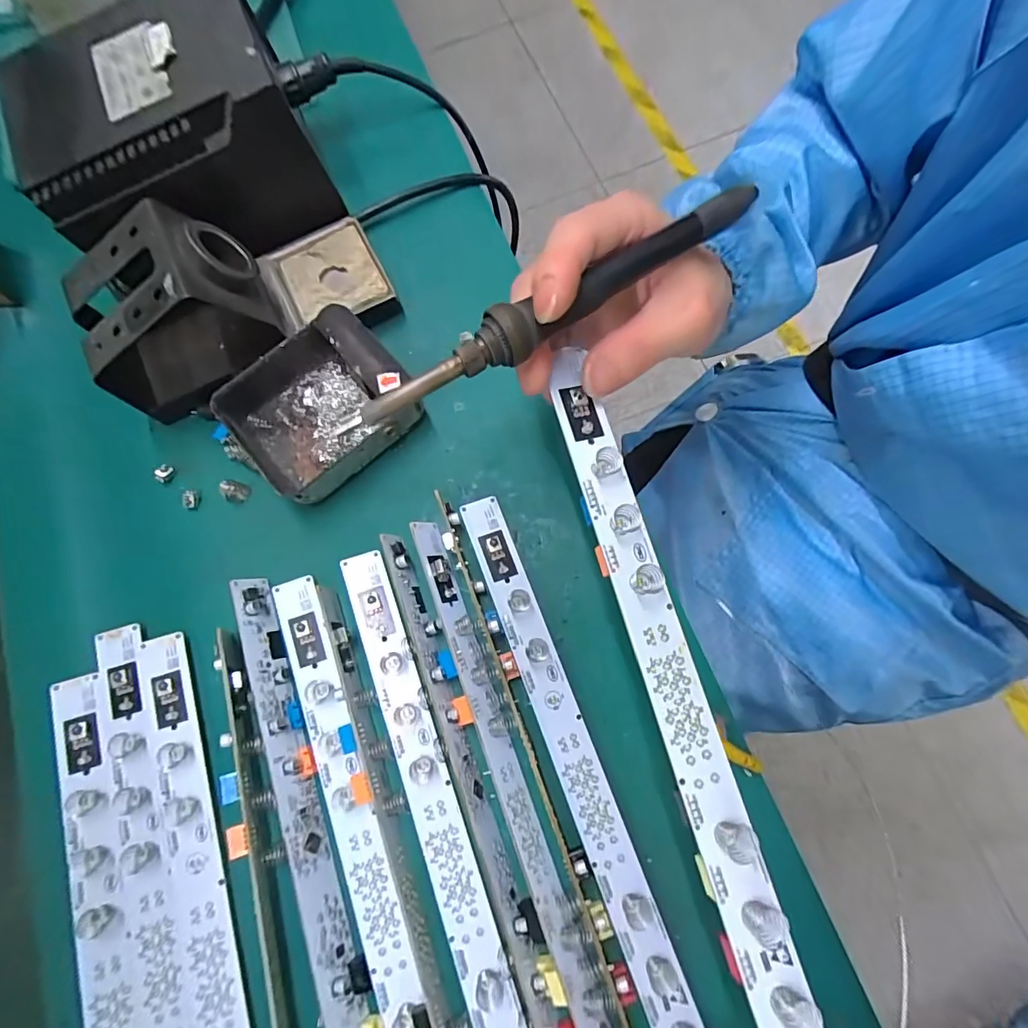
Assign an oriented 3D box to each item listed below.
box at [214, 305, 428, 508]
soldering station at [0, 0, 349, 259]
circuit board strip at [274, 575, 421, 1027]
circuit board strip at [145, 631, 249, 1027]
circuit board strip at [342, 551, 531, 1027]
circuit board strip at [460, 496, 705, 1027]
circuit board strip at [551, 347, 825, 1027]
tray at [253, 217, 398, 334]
[{"bbox_3d":[-0.108,-0.058,0.276,0.095,0.032,0.084,-40,76,-7],"label":"box"},{"bbox_3d":[-0.196,-0.222,0.288,0.142,0.085,0.120,-23,75,-3],"label":"soldering station"},{"bbox_3d":[-0.068,0.165,0.228,0.021,0.010,0.282,-20,76,-3],"label":"circuit board strip"},{"bbox_3d":[-0.138,0.197,0.223,0.024,0.013,0.286,-20,76,-4],"label":"circuit board strip"},{"bbox_3d":[-0.031,0.153,0.230,0.022,0.010,0.285,-19,76,-3],"label":"circuit board strip"},{"bbox_3d":[0.033,0.123,0.238,0.019,0.009,0.284,-21,76,-4],"label":"circuit board strip"},{"bbox_3d":[0.058,0.057,0.189,0.021,0.008,0.266,-15,75,-2],"label":"circuit board strip"},{"bbox_3d":[-0.117,-0.146,0.309,0.067,0.012,0.062,-26,75,-3],"label":"tray"}]

